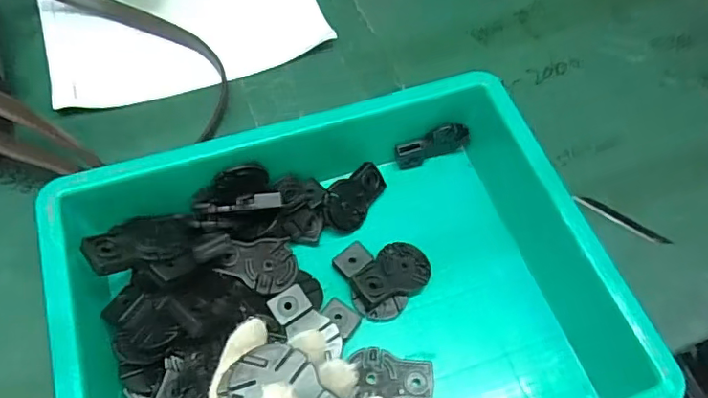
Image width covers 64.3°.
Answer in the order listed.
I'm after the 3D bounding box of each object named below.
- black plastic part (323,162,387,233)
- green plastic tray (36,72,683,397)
[{"bbox_3d":[0.000,-0.002,0.459,0.037,0.010,0.061,43,66,-17],"label":"black plastic part"},{"bbox_3d":[-0.010,0.070,0.384,0.336,0.082,0.262,-16,63,-12],"label":"green plastic tray"}]

